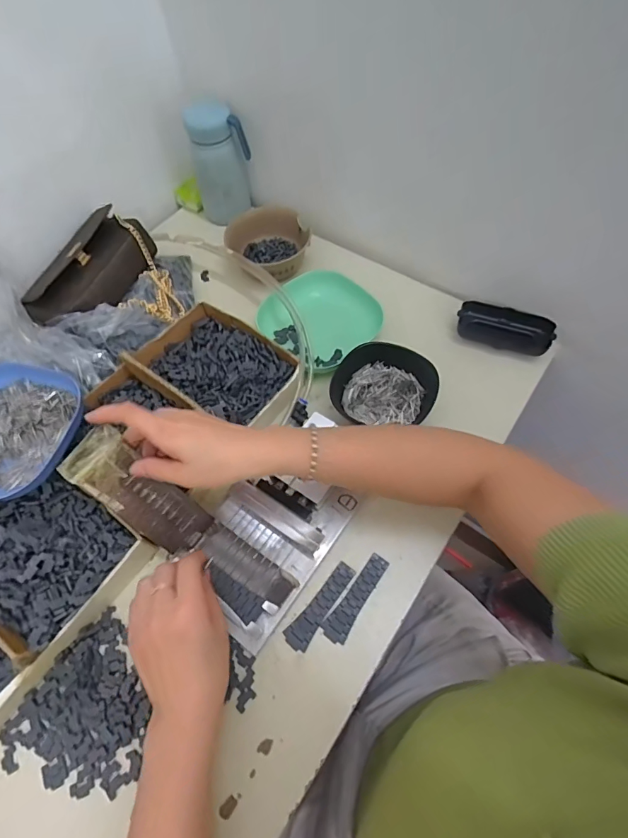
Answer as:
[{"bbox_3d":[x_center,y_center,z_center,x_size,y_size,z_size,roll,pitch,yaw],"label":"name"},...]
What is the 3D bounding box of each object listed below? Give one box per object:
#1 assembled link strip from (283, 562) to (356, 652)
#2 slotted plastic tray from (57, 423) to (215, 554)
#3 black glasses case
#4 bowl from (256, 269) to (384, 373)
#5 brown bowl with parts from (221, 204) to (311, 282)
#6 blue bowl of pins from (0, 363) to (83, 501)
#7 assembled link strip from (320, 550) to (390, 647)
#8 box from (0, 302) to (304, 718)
[{"bbox_3d":[0.008,0.172,0.399,0.022,0.004,0.085,35,68,20],"label":"assembled link strip"},{"bbox_3d":[-0.155,0.069,0.389,0.135,0.012,0.051,45,66,-19],"label":"slotted plastic tray"},{"bbox_3d":[0.232,-0.114,0.526,0.108,0.034,0.053,24,65,16],"label":"black glasses case"},{"bbox_3d":[0.007,-0.126,0.541,0.126,0.049,0.121,-1,61,2],"label":"bowl"},{"bbox_3d":[-0.056,-0.238,0.587,0.109,0.054,0.090,-23,62,-10],"label":"brown bowl with parts"},{"bbox_3d":[-0.316,0.012,0.446,0.140,0.036,0.143,-1,61,2],"label":"blue bowl of pins"},{"bbox_3d":[0.039,0.164,0.402,0.023,0.004,0.085,29,66,18],"label":"assembled link strip"},{"bbox_3d":[-0.217,0.068,0.424,0.185,0.045,0.476,33,68,20],"label":"box"}]

